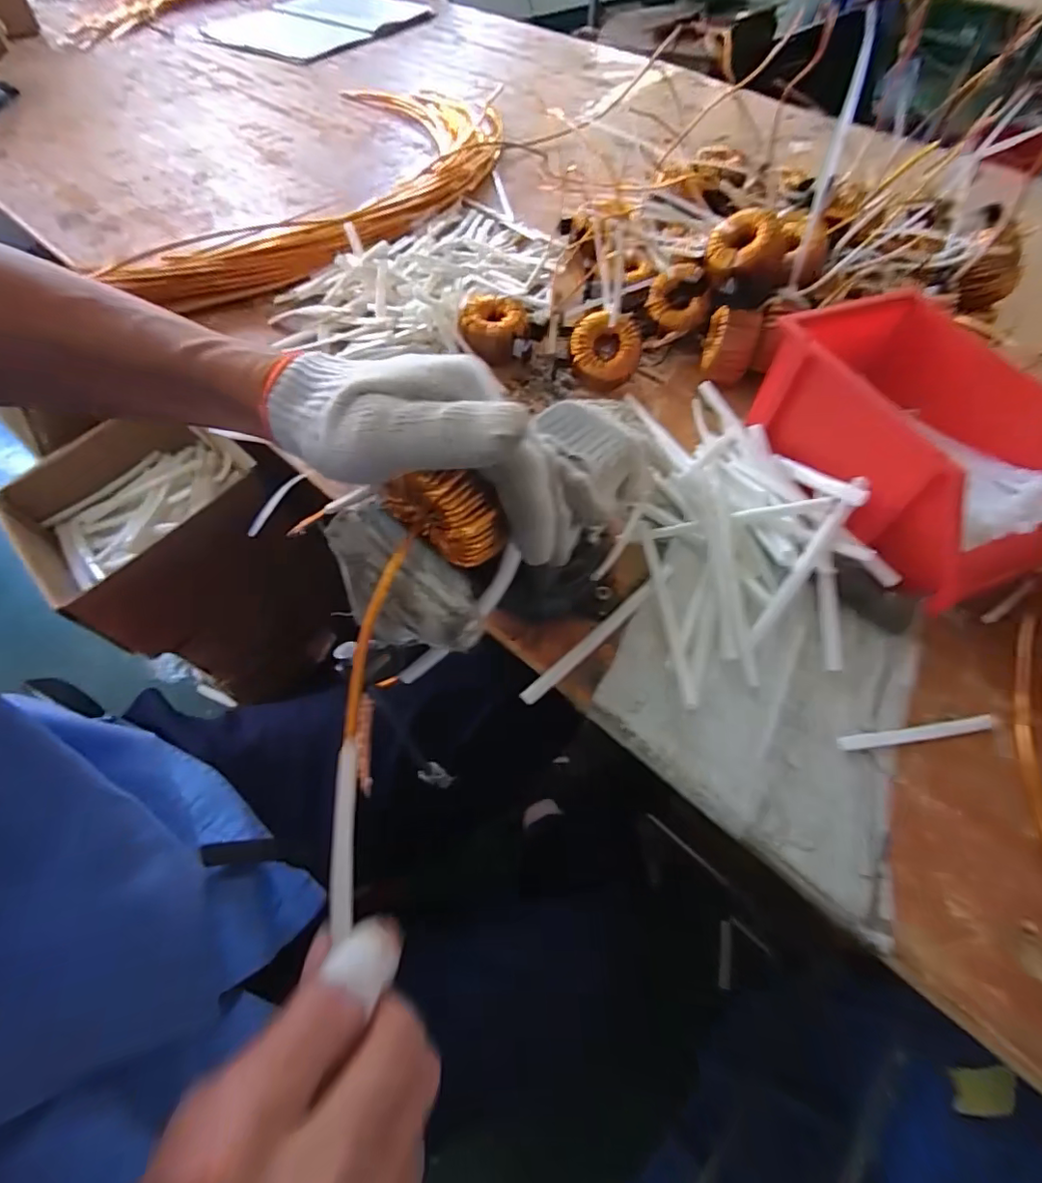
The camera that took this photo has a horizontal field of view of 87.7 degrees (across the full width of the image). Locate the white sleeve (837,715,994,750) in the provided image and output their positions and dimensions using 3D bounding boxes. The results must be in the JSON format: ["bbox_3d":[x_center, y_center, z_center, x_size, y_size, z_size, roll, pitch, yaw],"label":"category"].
[{"bbox_3d":[0.271,0.098,0.373,0.115,0.005,0.010,-7,58,-7],"label":"white sleeve"}]

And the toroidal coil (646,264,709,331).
[{"bbox_3d":[0.169,-0.318,0.583,0.063,0.025,0.068,12,100,22],"label":"toroidal coil"}]

